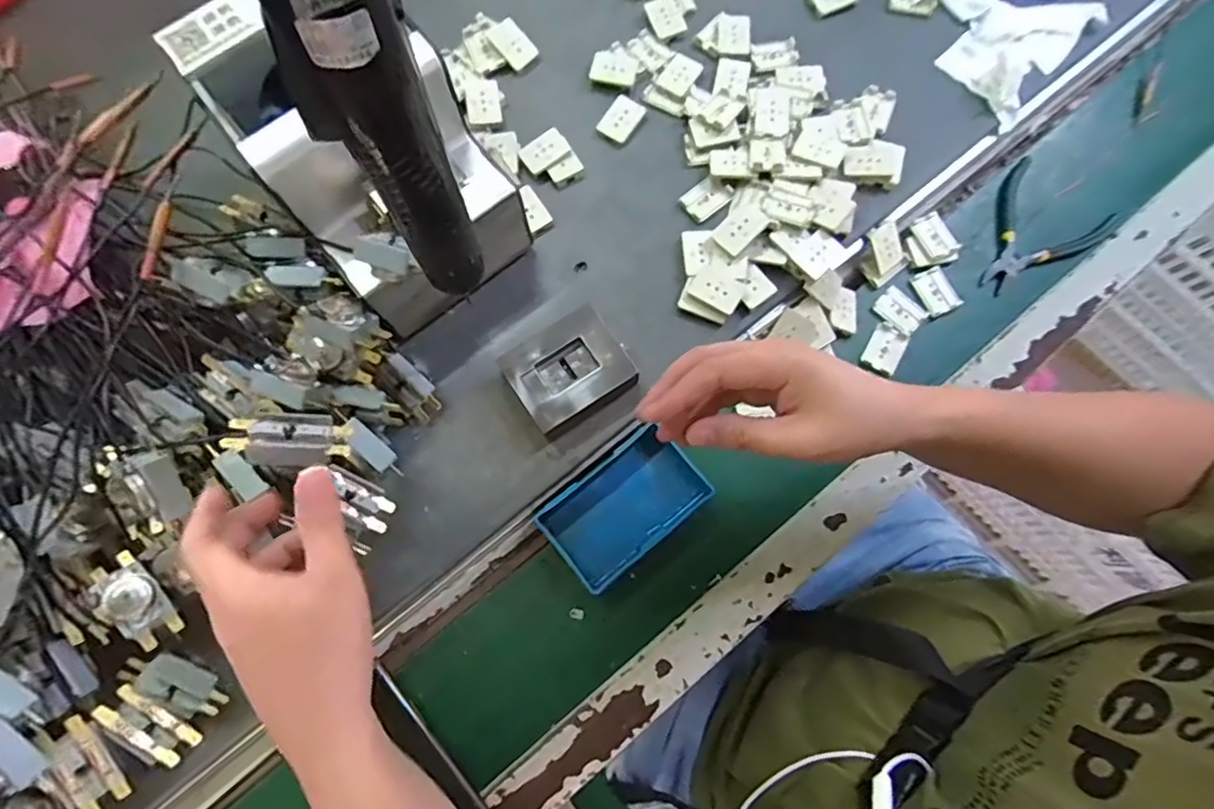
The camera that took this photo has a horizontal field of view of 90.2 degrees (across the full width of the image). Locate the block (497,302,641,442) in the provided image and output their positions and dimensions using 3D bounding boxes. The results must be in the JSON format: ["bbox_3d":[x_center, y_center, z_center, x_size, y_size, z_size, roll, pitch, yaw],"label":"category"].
[{"bbox_3d":[-0.027,-0.022,0.440,0.080,0.033,0.069,-34,79,-8],"label":"block"}]

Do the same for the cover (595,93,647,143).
[{"bbox_3d":[0.013,-0.238,0.502,0.028,0.006,0.040,34,78,8],"label":"cover"}]

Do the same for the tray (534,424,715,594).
[{"bbox_3d":[0.013,0.075,0.447,0.113,0.025,0.070,-38,79,-9],"label":"tray"}]

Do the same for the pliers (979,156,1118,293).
[{"bbox_3d":[0.361,-0.159,0.522,0.121,0.009,0.094,-26,78,-7],"label":"pliers"}]

